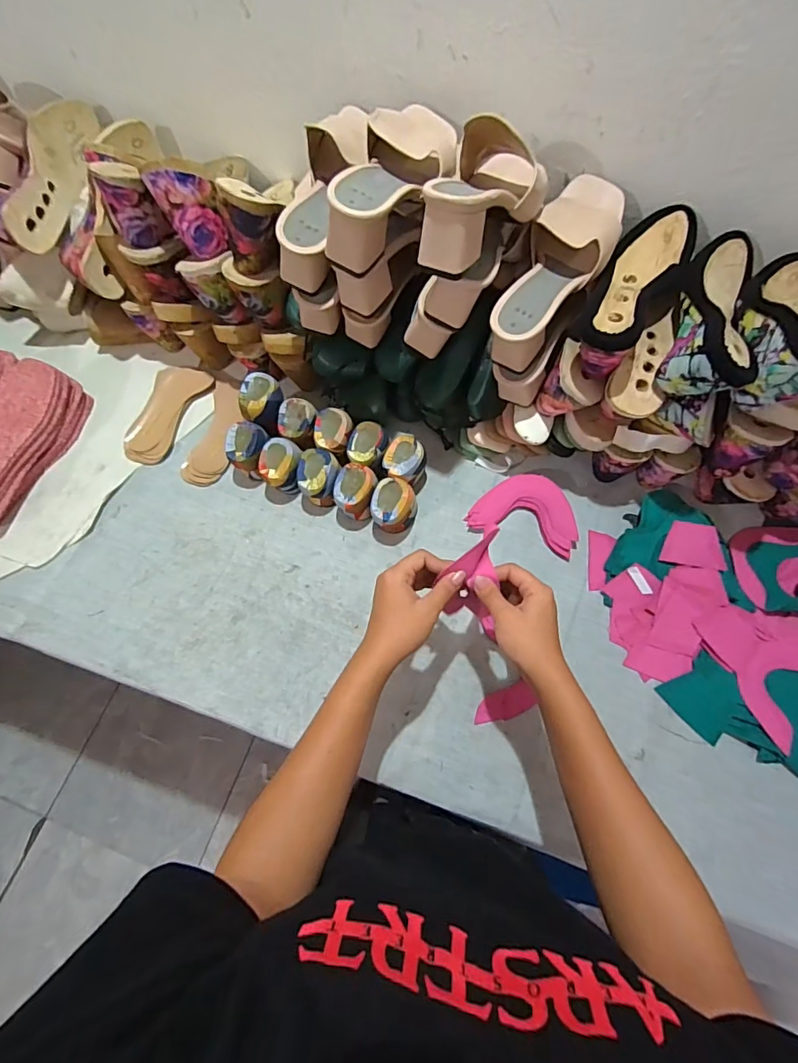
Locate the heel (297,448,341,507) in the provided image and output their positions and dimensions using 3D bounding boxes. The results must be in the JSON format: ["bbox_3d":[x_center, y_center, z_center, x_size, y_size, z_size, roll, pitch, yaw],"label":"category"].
[{"bbox_3d":[-0.105,-0.067,0.641,0.053,0.075,0.054,0,67,-1],"label":"heel"}]

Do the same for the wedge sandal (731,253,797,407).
[{"bbox_3d":[0.401,-0.221,0.479,0.083,0.074,0.227,26,70,10],"label":"wedge sandal"}]

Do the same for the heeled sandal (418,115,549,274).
[{"bbox_3d":[0.092,-0.330,0.461,0.089,0.085,0.220,18,69,8],"label":"heeled sandal"}]

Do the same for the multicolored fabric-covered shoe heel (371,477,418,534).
[{"bbox_3d":[-0.006,-0.028,0.623,0.055,0.076,0.055,0,67,-1],"label":"multicolored fabric-covered shoe heel"}]

